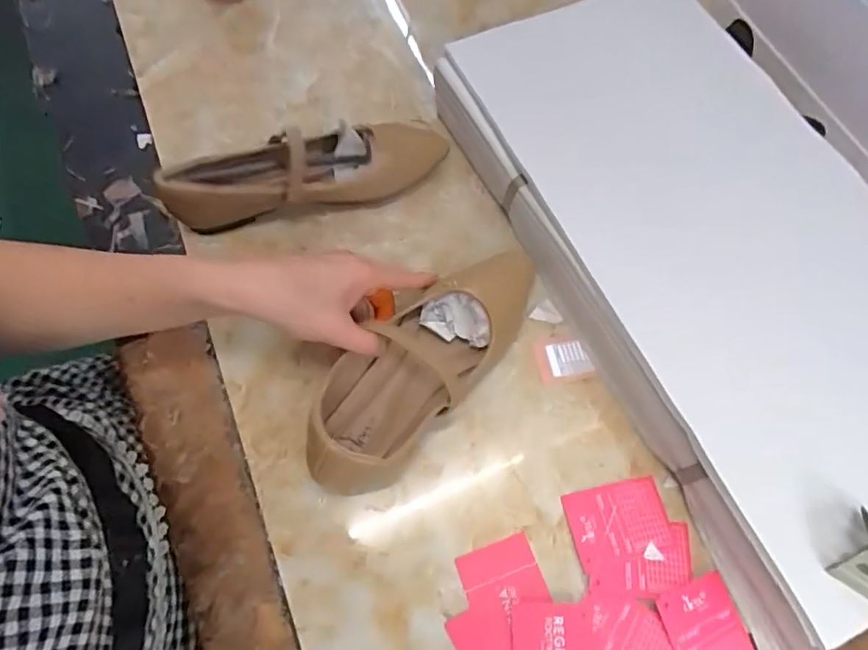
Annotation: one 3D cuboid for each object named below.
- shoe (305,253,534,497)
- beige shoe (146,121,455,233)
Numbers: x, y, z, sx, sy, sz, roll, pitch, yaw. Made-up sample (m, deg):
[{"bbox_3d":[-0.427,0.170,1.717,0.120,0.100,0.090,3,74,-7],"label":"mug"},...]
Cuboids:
[{"bbox_3d":[-0.007,0.022,0.445,0.082,0.048,0.238,40,73,15],"label":"shoe"},{"bbox_3d":[-0.109,-0.133,0.509,0.239,0.081,0.054,-16,69,-17],"label":"beige shoe"}]

